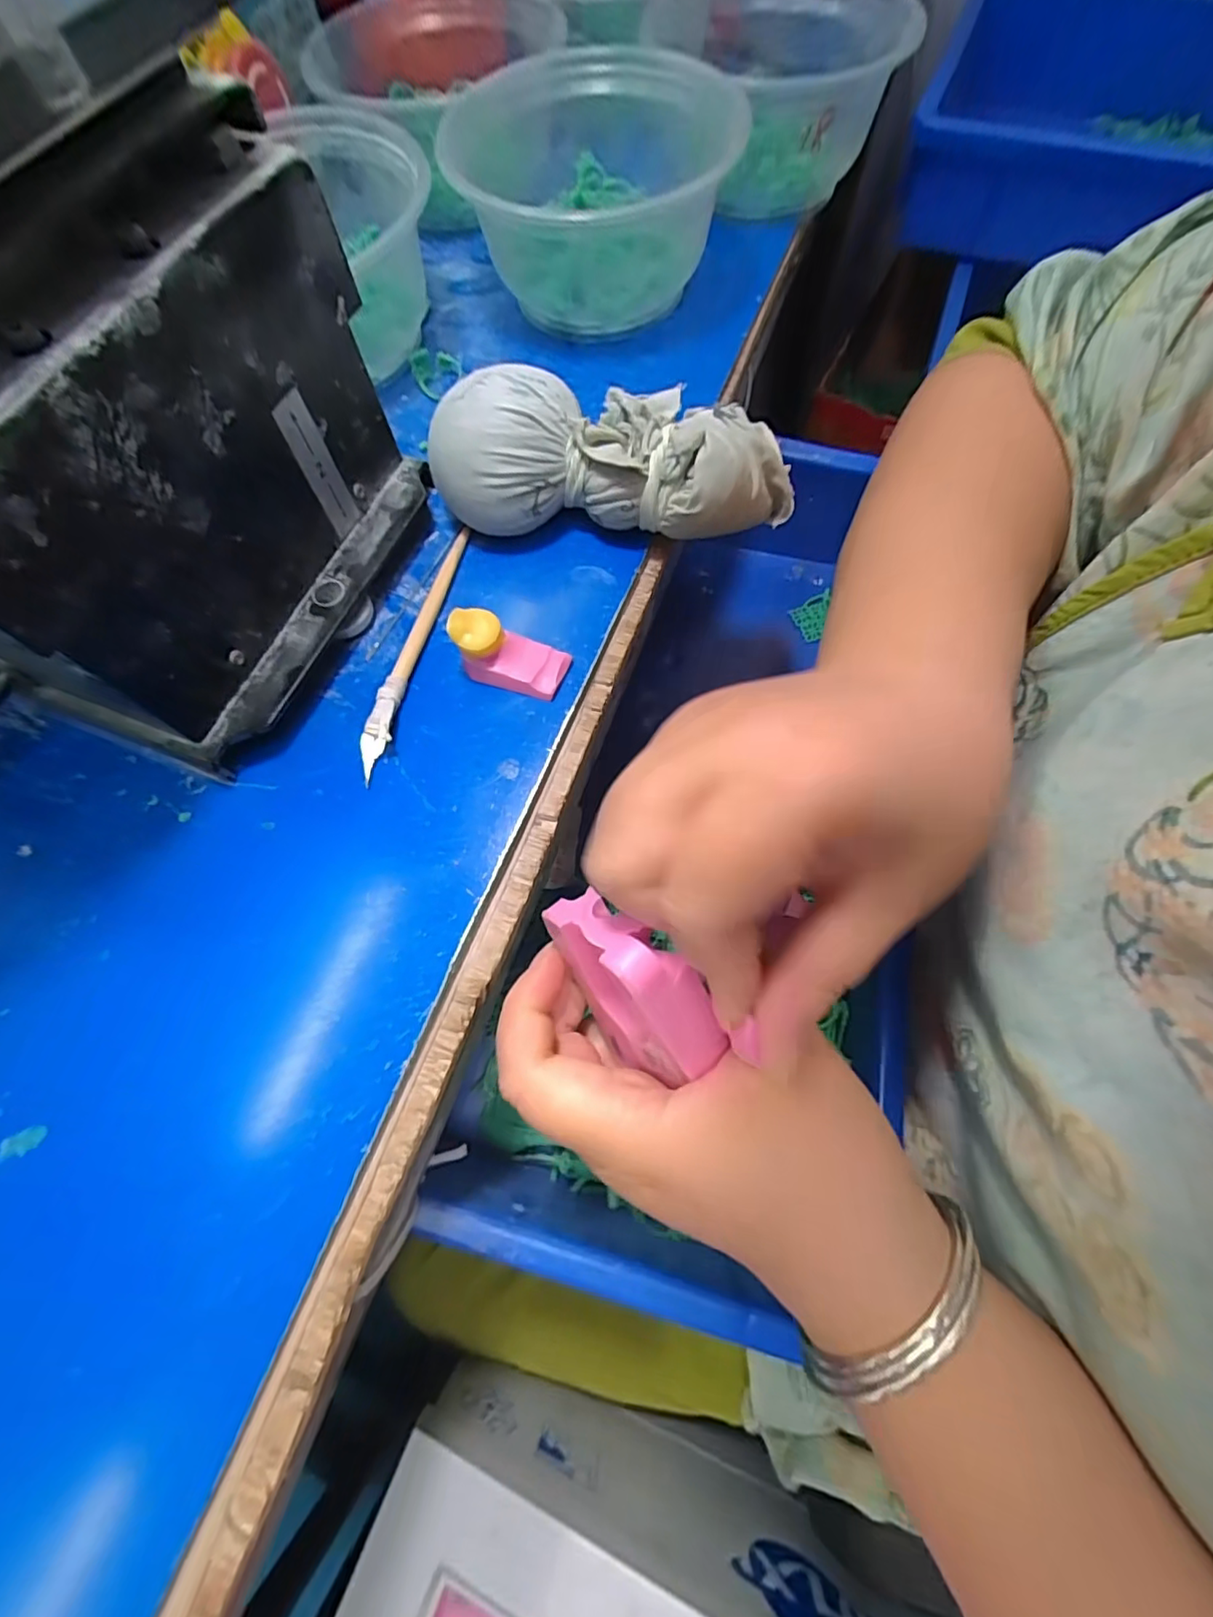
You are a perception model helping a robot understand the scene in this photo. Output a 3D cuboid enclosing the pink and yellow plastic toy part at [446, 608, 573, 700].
[{"bbox_3d":[-0.037,-0.059,0.218,0.041,0.022,0.021,13,70,8],"label":"pink and yellow plastic toy part"}]

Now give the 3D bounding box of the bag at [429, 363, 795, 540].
[{"bbox_3d":[0.006,-0.136,0.232,0.142,0.050,0.061,3,69,4],"label":"bag"}]

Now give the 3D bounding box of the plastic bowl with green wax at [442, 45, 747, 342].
[{"bbox_3d":[-0.010,-0.308,0.293,0.146,0.064,0.154,6,69,5],"label":"plastic bowl with green wax"}]

